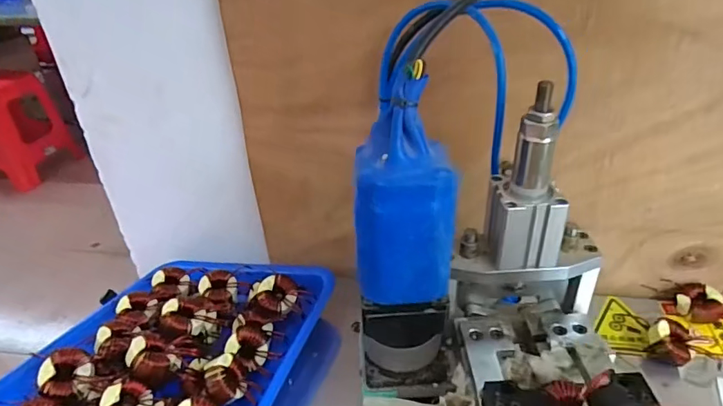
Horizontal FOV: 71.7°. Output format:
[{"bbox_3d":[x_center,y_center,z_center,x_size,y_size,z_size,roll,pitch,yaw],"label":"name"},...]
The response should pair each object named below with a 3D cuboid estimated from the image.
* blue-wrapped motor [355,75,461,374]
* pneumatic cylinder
[{"bbox_3d":[0.029,0.023,0.323,0.059,0.179,0.063,2,34,8],"label":"blue-wrapped motor"},{"bbox_3d":[0.112,-0.014,0.342,0.049,0.121,0.043,-3,33,1],"label":"pneumatic cylinder"}]

